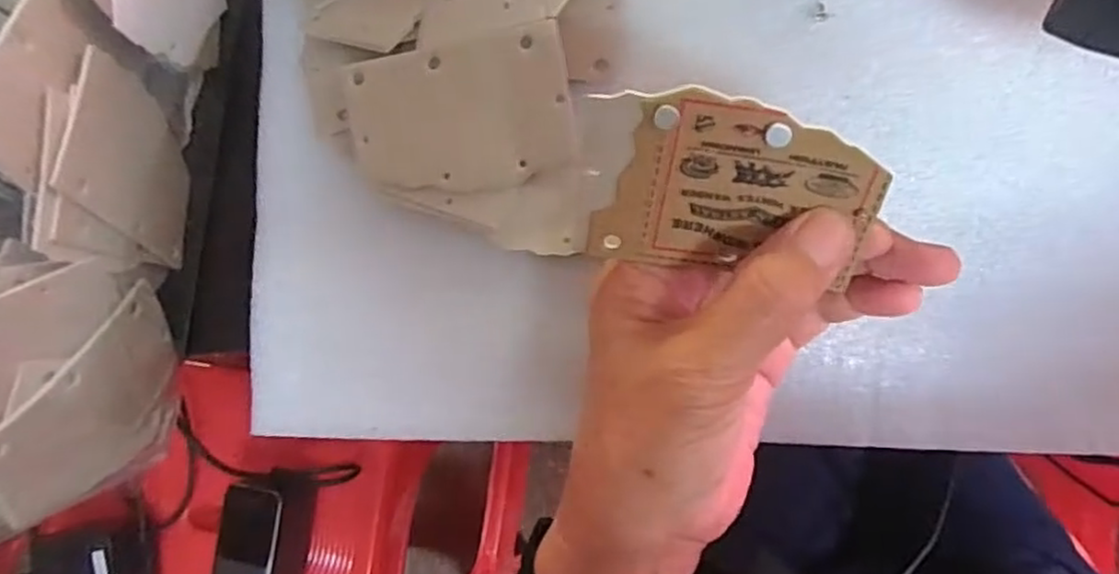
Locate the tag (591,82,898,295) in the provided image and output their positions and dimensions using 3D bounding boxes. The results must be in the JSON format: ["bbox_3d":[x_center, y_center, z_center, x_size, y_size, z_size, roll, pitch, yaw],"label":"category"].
[{"bbox_3d":[0.051,-0.025,0.203,0.073,0.004,0.055,14,126,0],"label":"tag"}]

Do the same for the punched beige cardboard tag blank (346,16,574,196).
[{"bbox_3d":[-0.038,-0.064,0.266,0.084,0.004,0.055,-10,94,10],"label":"punched beige cardboard tag blank"}]

